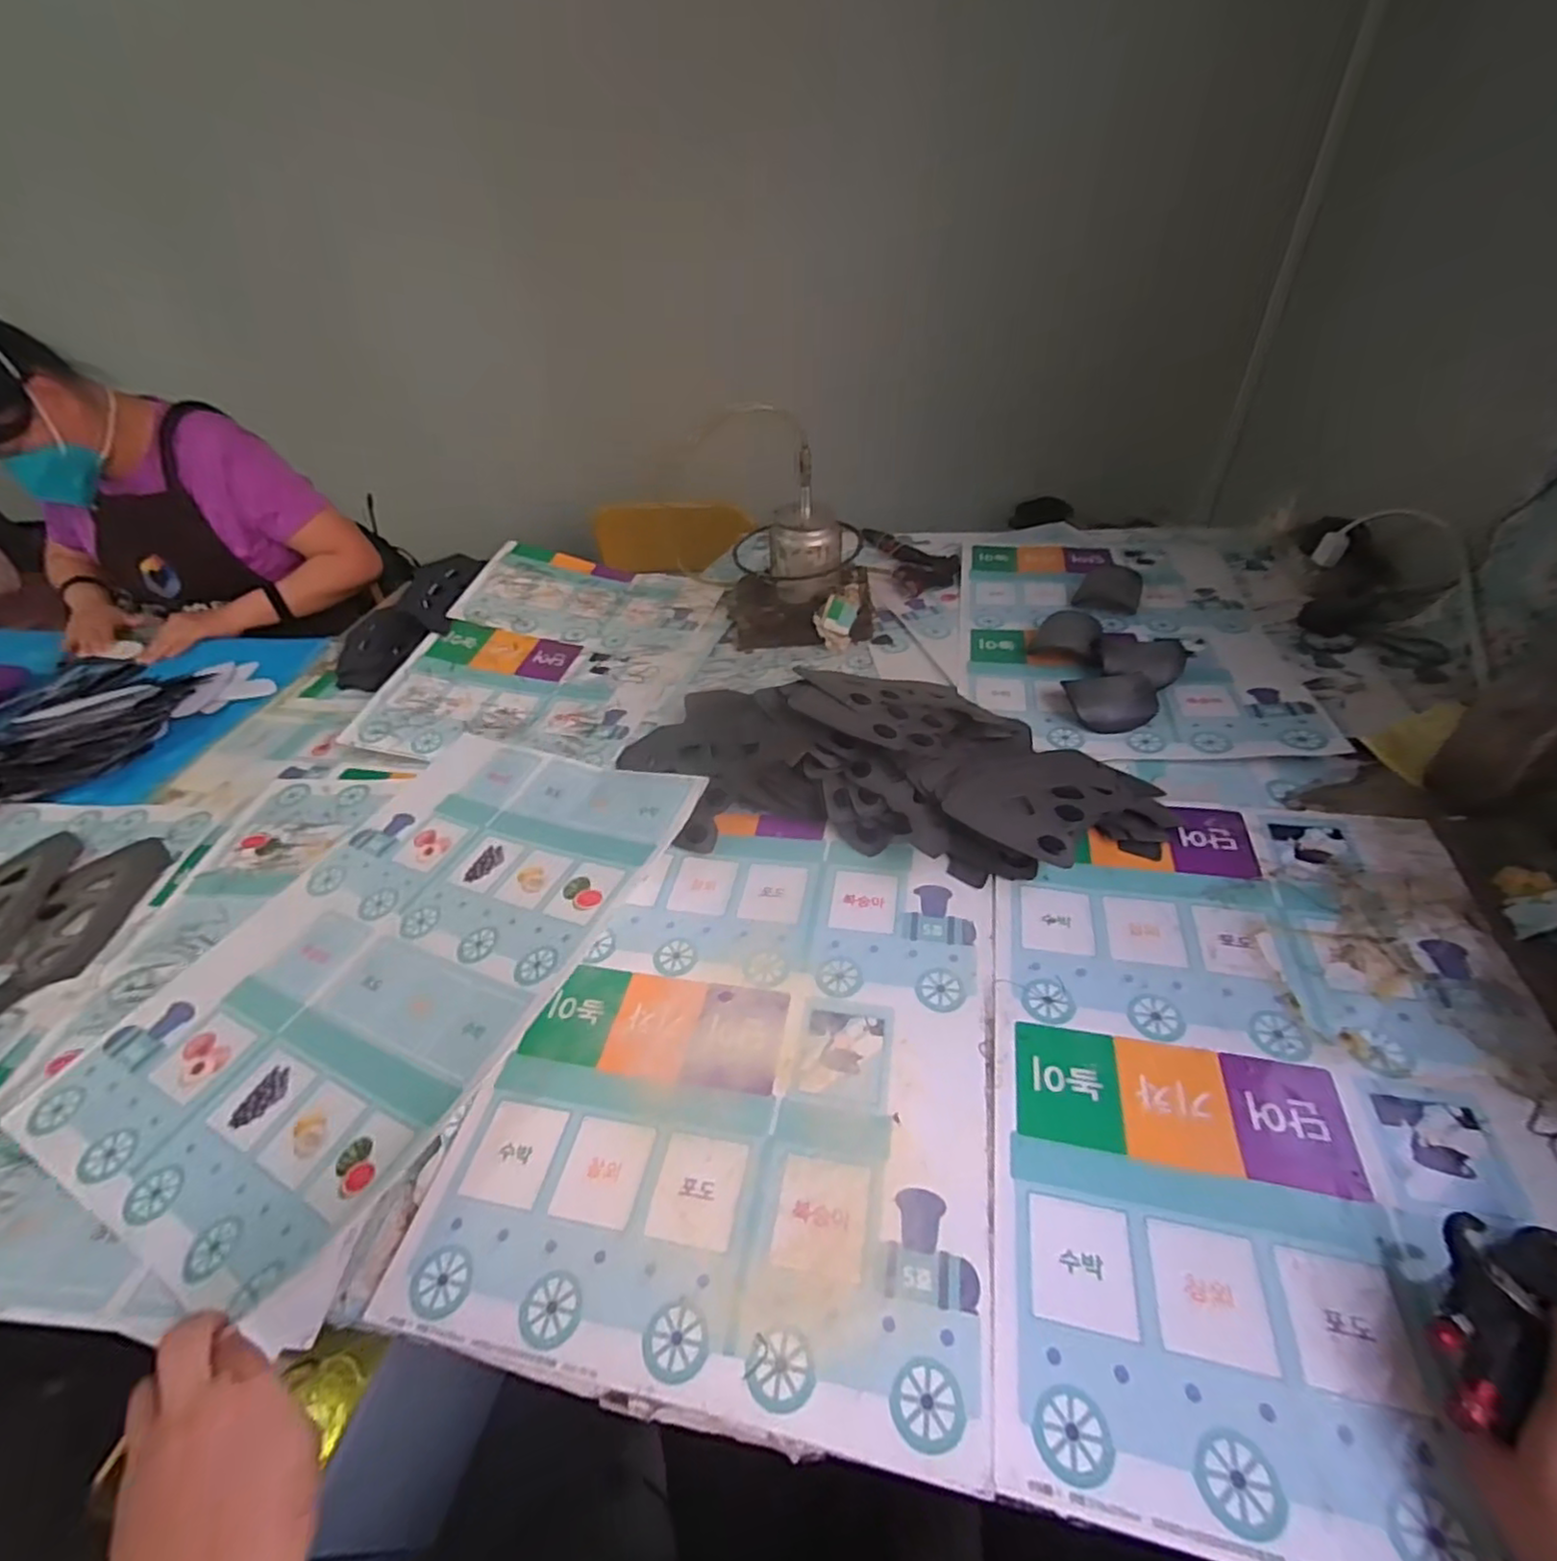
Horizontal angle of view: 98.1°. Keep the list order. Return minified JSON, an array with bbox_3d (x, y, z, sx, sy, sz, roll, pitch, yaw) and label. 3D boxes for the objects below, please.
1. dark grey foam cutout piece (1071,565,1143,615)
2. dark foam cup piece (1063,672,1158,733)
[{"bbox_3d":[0.481,-0.281,0.981,0.085,0.033,0.063,13,47,20],"label":"dark grey foam cutout piece"},{"bbox_3d":[0.381,-0.094,0.786,0.093,0.037,0.084,1,44,8],"label":"dark foam cup piece"}]

